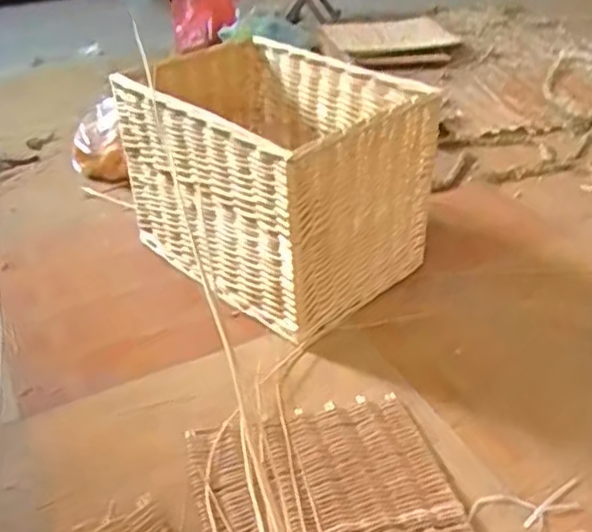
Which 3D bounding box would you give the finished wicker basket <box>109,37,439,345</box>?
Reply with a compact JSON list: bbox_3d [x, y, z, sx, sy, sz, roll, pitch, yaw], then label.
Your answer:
[{"bbox_3d":[-0.054,-0.185,1.402,0.555,0.378,0.391,27,42,34],"label":"finished wicker basket"}]

